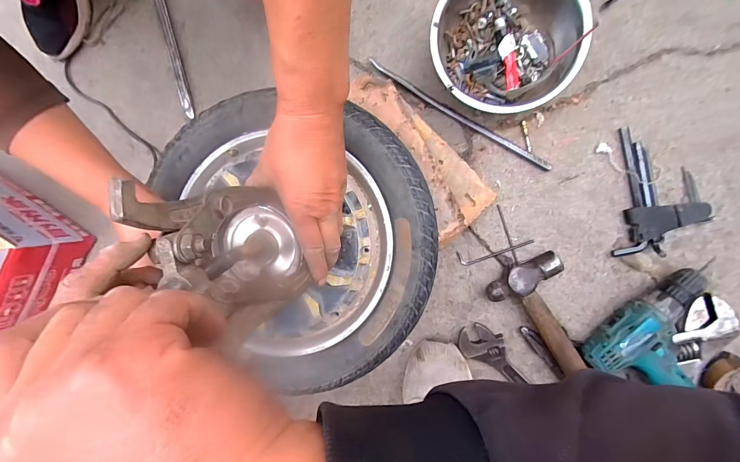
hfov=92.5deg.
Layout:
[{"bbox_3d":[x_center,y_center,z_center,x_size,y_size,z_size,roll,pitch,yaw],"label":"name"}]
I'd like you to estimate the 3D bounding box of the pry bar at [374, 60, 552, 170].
[{"bbox_3d":[0.128,-0.168,0.513,0.295,0.023,0.012,32,98,0],"label":"pry bar"}]

